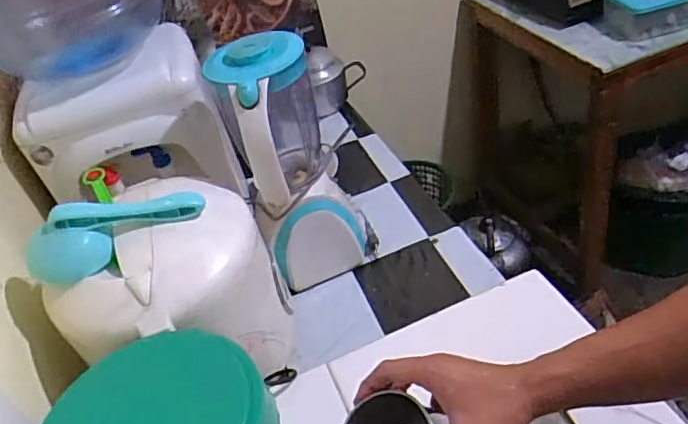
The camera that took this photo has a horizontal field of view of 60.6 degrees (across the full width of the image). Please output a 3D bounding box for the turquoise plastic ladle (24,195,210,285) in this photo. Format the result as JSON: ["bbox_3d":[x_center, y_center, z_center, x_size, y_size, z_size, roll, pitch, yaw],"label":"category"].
[{"bbox_3d":[-0.258,0.015,0.665,0.198,0.062,0.044,-26,41,-14],"label":"turquoise plastic ladle"}]

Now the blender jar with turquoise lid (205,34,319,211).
[{"bbox_3d":[-0.091,-0.119,0.803,0.125,0.213,0.118,-8,40,7],"label":"blender jar with turquoise lid"}]

